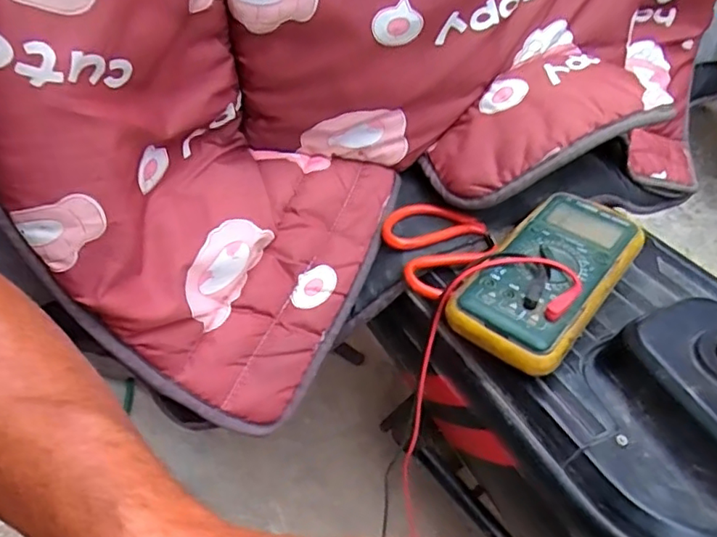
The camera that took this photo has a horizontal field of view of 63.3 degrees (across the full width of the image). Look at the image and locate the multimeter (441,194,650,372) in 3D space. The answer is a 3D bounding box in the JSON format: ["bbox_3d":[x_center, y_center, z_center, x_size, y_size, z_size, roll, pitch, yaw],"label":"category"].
[{"bbox_3d":[0.155,0.002,0.473,0.091,0.035,0.183,32,48,26],"label":"multimeter"}]

